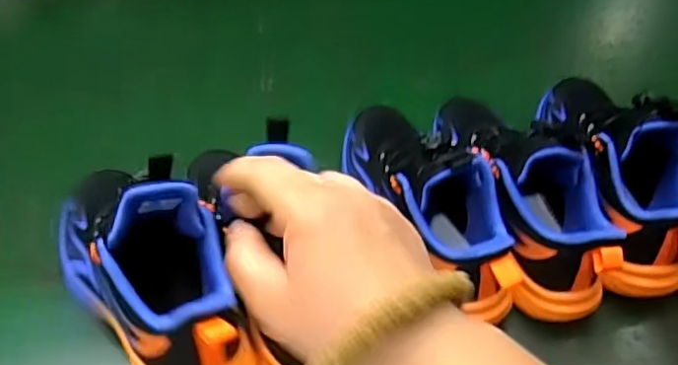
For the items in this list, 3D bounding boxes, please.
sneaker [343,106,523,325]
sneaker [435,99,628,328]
[{"bbox_3d":[0.077,-0.006,0.535,0.080,0.113,0.244,-17,53,-15],"label":"sneaker"},{"bbox_3d":[0.167,-0.008,0.544,0.082,0.118,0.242,-8,51,-7],"label":"sneaker"}]

